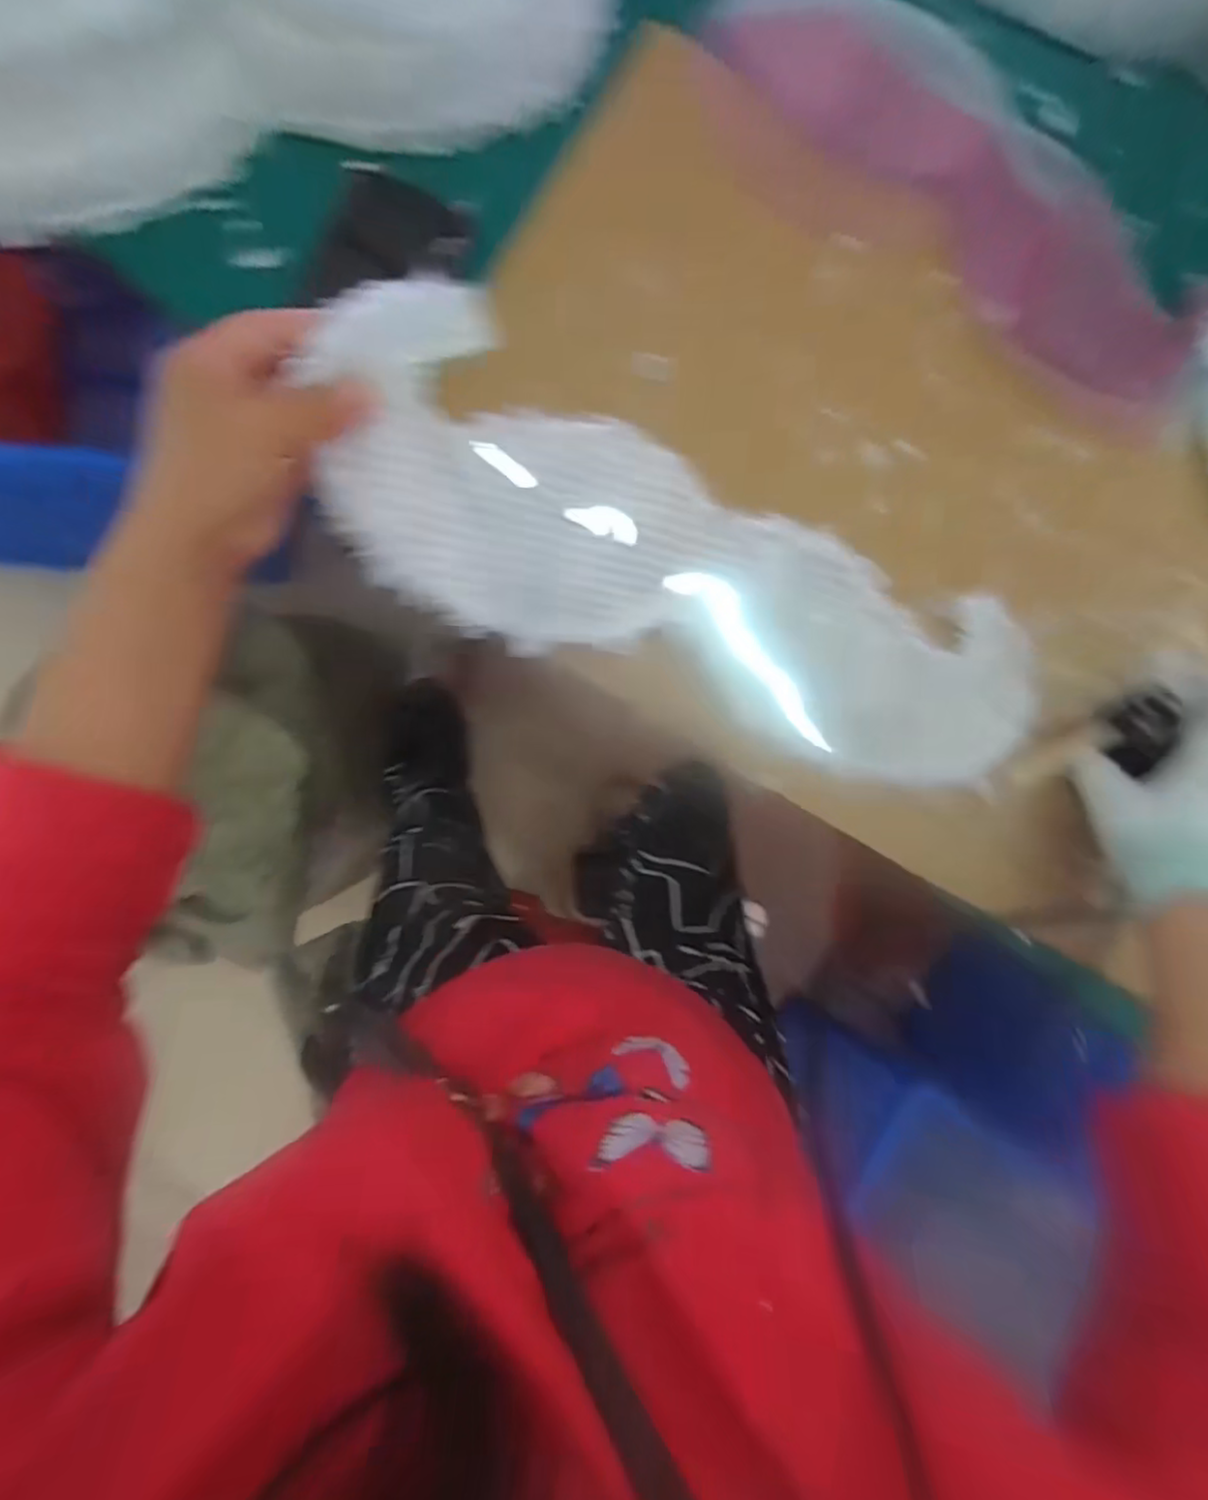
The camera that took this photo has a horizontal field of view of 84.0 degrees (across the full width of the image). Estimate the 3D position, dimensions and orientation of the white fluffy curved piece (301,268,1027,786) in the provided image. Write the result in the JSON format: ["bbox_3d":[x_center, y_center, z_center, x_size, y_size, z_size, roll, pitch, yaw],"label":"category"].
[{"bbox_3d":[0.057,-0.089,0.379,0.422,0.064,0.125,20,85,-18],"label":"white fluffy curved piece"}]

